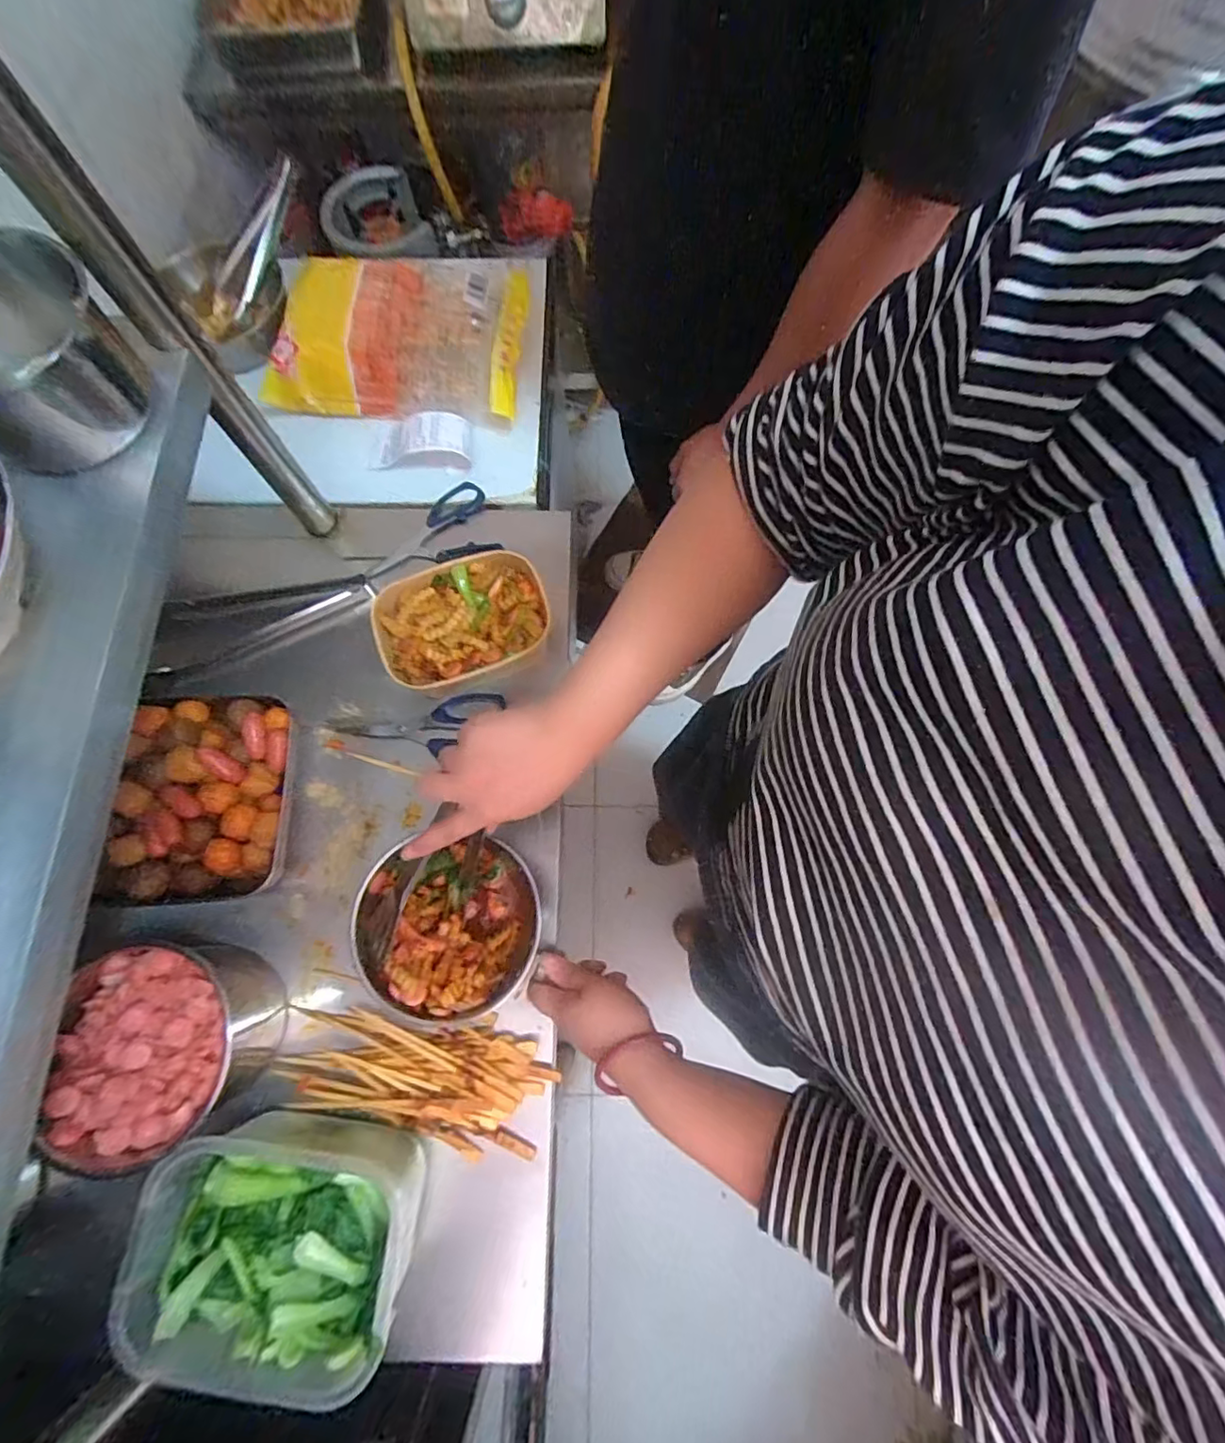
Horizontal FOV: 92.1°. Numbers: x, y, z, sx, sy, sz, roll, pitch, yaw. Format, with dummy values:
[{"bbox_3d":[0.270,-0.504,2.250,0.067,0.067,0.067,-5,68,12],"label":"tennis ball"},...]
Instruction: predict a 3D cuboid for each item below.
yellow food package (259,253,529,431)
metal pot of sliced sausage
[{"bbox_3d":[-0.294,-0.534,0.808,0.344,0.058,0.266,2,73,2],"label":"yellow food package"},{"bbox_3d":[-0.377,0.270,0.501,0.143,0.093,0.148,0,73,1],"label":"metal pot of sliced sausage"}]

